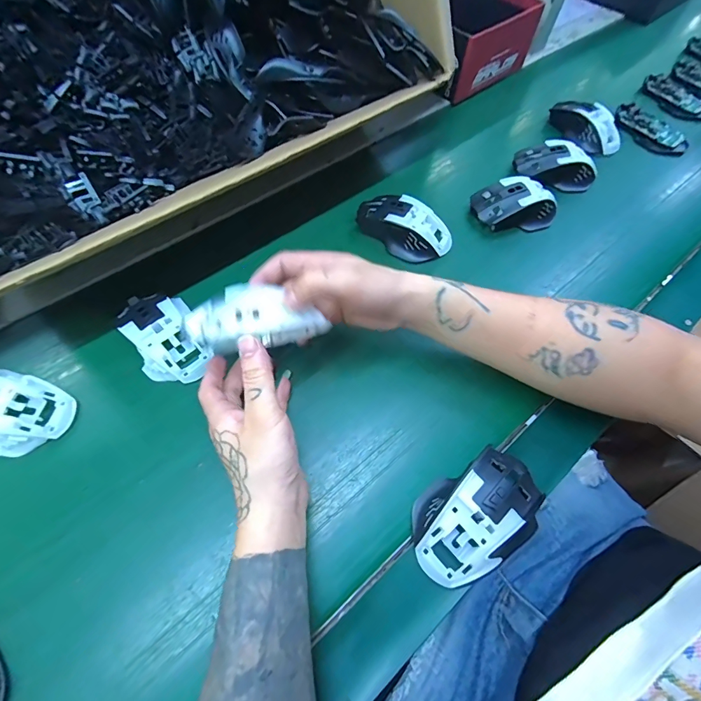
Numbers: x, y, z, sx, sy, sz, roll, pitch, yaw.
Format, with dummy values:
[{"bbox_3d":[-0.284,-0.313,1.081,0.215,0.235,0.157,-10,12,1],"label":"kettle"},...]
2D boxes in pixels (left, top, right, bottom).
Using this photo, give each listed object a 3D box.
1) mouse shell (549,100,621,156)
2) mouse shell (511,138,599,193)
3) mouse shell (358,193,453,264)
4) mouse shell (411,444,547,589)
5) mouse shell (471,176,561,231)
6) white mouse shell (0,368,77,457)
[{"bbox_3d":[0.347,-0.332,0.560,0.109,0.032,0.063,33,66,13],"label":"mouse shell"},{"bbox_3d":[0.282,-0.251,0.517,0.115,0.038,0.066,6,62,0],"label":"mouse shell"},{"bbox_3d":[0.064,-0.146,0.450,0.118,0.042,0.062,25,64,10],"label":"mouse shell"},{"bbox_3d":[0.102,0.129,0.304,0.114,0.037,0.068,-28,68,-17],"label":"mouse shell"},{"bbox_3d":[0.209,-0.185,0.480,0.114,0.040,0.063,-4,63,-5],"label":"mouse shell"},{"bbox_3d":[-0.303,0.048,0.328,0.106,0.037,0.063,16,63,5],"label":"white mouse shell"}]

